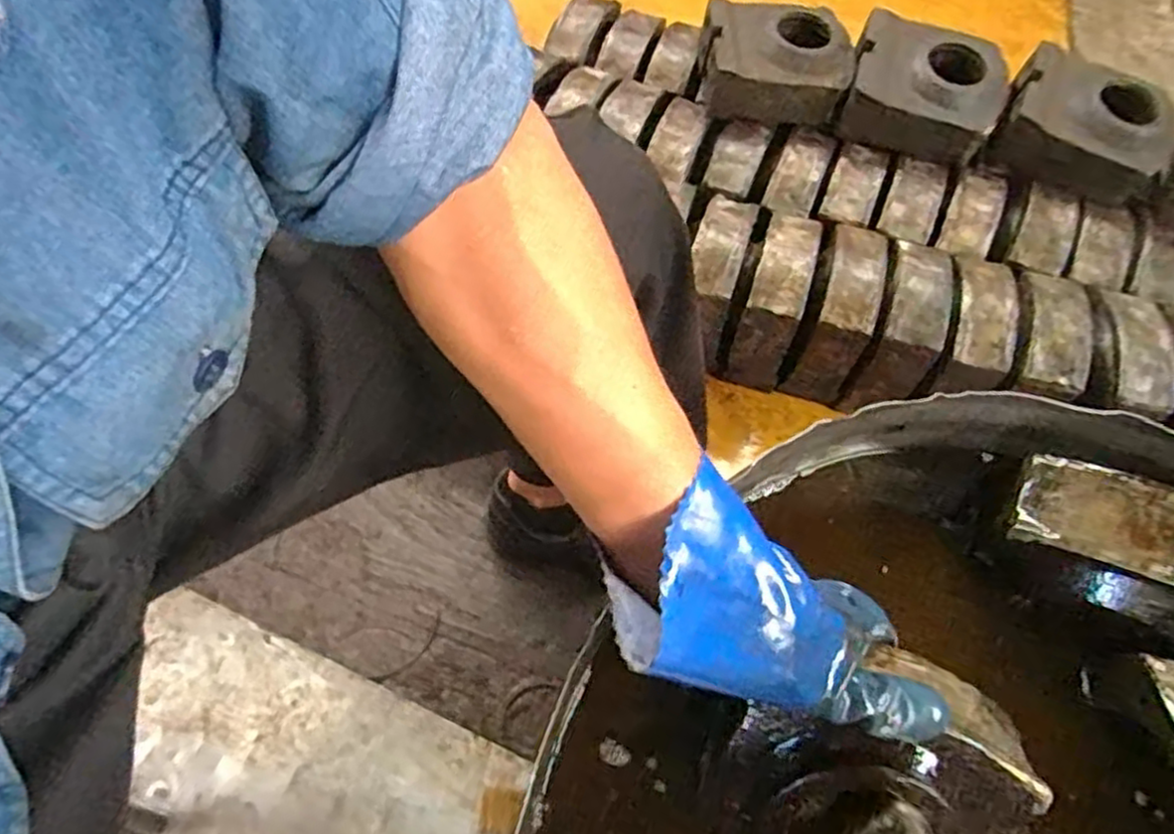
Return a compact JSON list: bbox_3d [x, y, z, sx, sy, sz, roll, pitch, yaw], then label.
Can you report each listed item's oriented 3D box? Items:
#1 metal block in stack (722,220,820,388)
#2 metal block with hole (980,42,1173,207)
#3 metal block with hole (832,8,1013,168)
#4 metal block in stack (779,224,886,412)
[{"bbox_3d":[0.233,-0.147,0.906,0.065,0.170,0.147,17,62,8],"label":"metal block in stack"},{"bbox_3d":[0.620,-0.359,0.901,0.193,0.093,0.122,27,64,13],"label":"metal block with hole"},{"bbox_3d":[0.427,-0.420,0.918,0.187,0.071,0.155,23,63,11],"label":"metal block with hole"},{"bbox_3d":[0.305,-0.125,0.888,0.066,0.141,0.174,17,62,8],"label":"metal block in stack"}]

